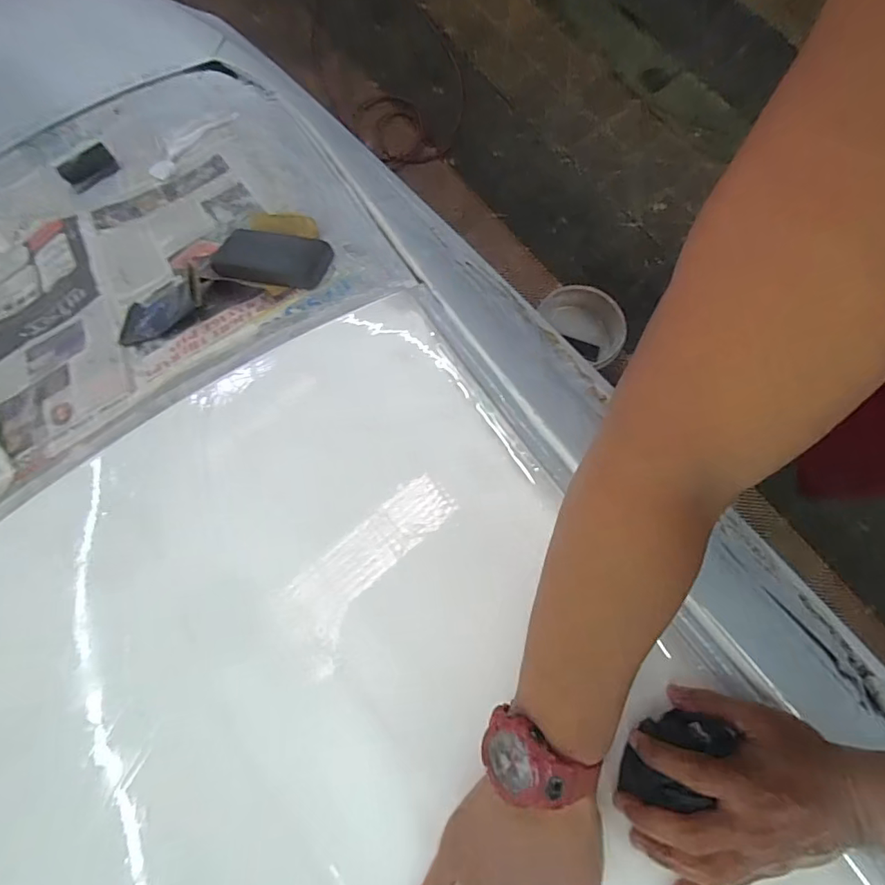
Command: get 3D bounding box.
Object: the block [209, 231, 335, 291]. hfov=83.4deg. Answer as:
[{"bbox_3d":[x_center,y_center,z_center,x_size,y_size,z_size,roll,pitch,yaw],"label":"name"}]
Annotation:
[{"bbox_3d":[-0.202,-0.220,0.591,0.141,0.018,0.066,13,79,4],"label":"block"}]

